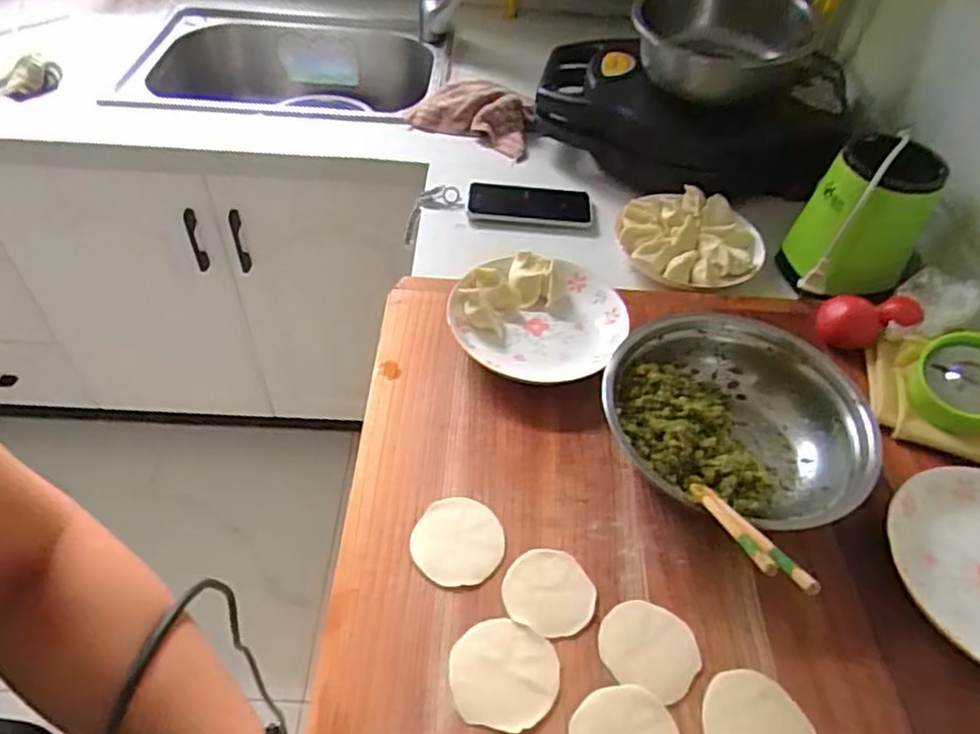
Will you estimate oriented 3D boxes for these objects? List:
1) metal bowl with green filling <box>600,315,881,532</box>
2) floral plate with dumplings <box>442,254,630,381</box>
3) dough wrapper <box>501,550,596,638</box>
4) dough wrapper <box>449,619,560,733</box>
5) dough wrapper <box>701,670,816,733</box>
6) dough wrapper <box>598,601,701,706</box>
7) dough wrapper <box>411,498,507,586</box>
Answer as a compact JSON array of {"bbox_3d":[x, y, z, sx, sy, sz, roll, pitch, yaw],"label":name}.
[{"bbox_3d":[0.211,0.046,0.591,0.213,0.068,0.183,28,53,22],"label":"metal bowl with green filling"},{"bbox_3d":[0.050,-0.049,0.689,0.173,0.051,0.170,1,48,-1],"label":"floral plate with dumplings"},{"bbox_3d":[0.046,0.169,0.518,0.066,0.004,0.066,1,48,-1],"label":"dough wrapper"},{"bbox_3d":[0.010,0.214,0.476,0.073,0.004,0.070,1,48,-1],"label":"dough wrapper"},{"bbox_3d":[0.179,0.243,0.458,0.068,0.004,0.071,1,48,-1],"label":"dough wrapper"},{"bbox_3d":[0.115,0.202,0.491,0.068,0.004,0.063,1,48,-1],"label":"dough wrapper"},{"bbox_3d":[-0.026,0.139,0.543,0.072,0.007,0.071,1,48,-1],"label":"dough wrapper"}]

